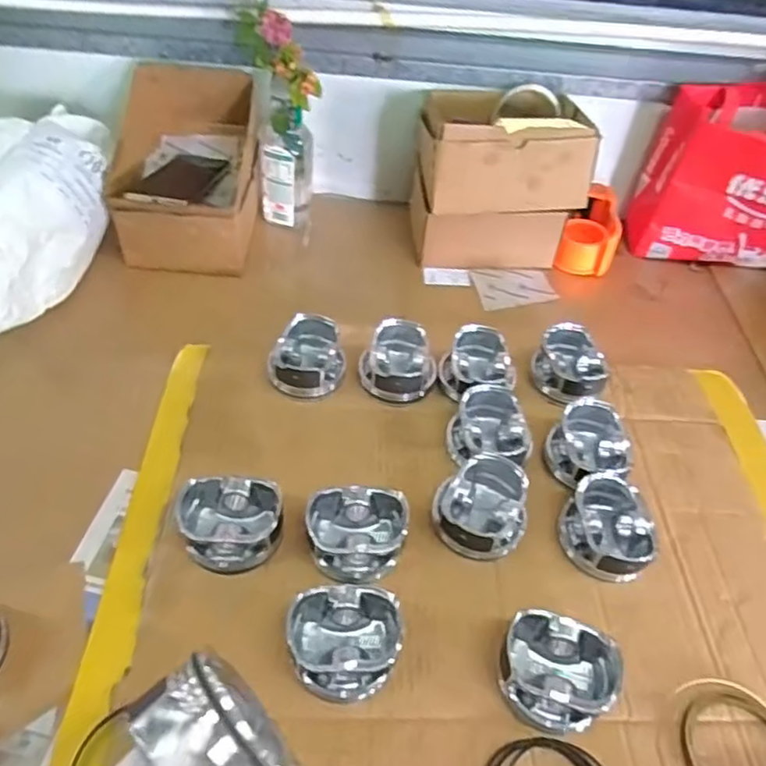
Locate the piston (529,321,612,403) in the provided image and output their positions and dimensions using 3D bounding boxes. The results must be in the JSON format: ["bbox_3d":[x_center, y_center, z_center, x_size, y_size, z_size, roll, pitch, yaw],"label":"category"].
[{"bbox_3d":[0.210,-0.018,0.700,0.081,0.054,0.076,3,48,-4],"label":"piston"}]

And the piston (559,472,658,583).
[{"bbox_3d":[0.203,0.132,0.567,0.074,0.046,0.090,-7,50,-12],"label":"piston"}]

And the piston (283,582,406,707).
[{"bbox_3d":[-0.029,0.199,0.480,0.084,0.043,0.075,0,49,-7],"label":"piston"}]

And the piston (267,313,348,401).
[{"bbox_3d":[-0.080,-0.026,0.676,0.070,0.056,0.076,3,48,-4],"label":"piston"}]

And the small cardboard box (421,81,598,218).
[{"bbox_3d":[0.153,-0.306,0.788,0.194,0.107,0.158,4,48,-3],"label":"small cardboard box"}]

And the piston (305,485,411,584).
[{"bbox_3d":[-0.023,0.131,0.542,0.084,0.045,0.072,7,48,0],"label":"piston"}]

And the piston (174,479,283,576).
[{"bbox_3d":[-0.132,0.123,0.543,0.088,0.047,0.076,7,48,-1],"label":"piston"}]

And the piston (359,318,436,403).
[{"bbox_3d":[0.018,-0.023,0.682,0.081,0.046,0.080,3,48,-4],"label":"piston"}]

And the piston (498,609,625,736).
[{"bbox_3d":[0.134,0.223,0.481,0.092,0.042,0.077,12,48,4],"label":"piston"}]

